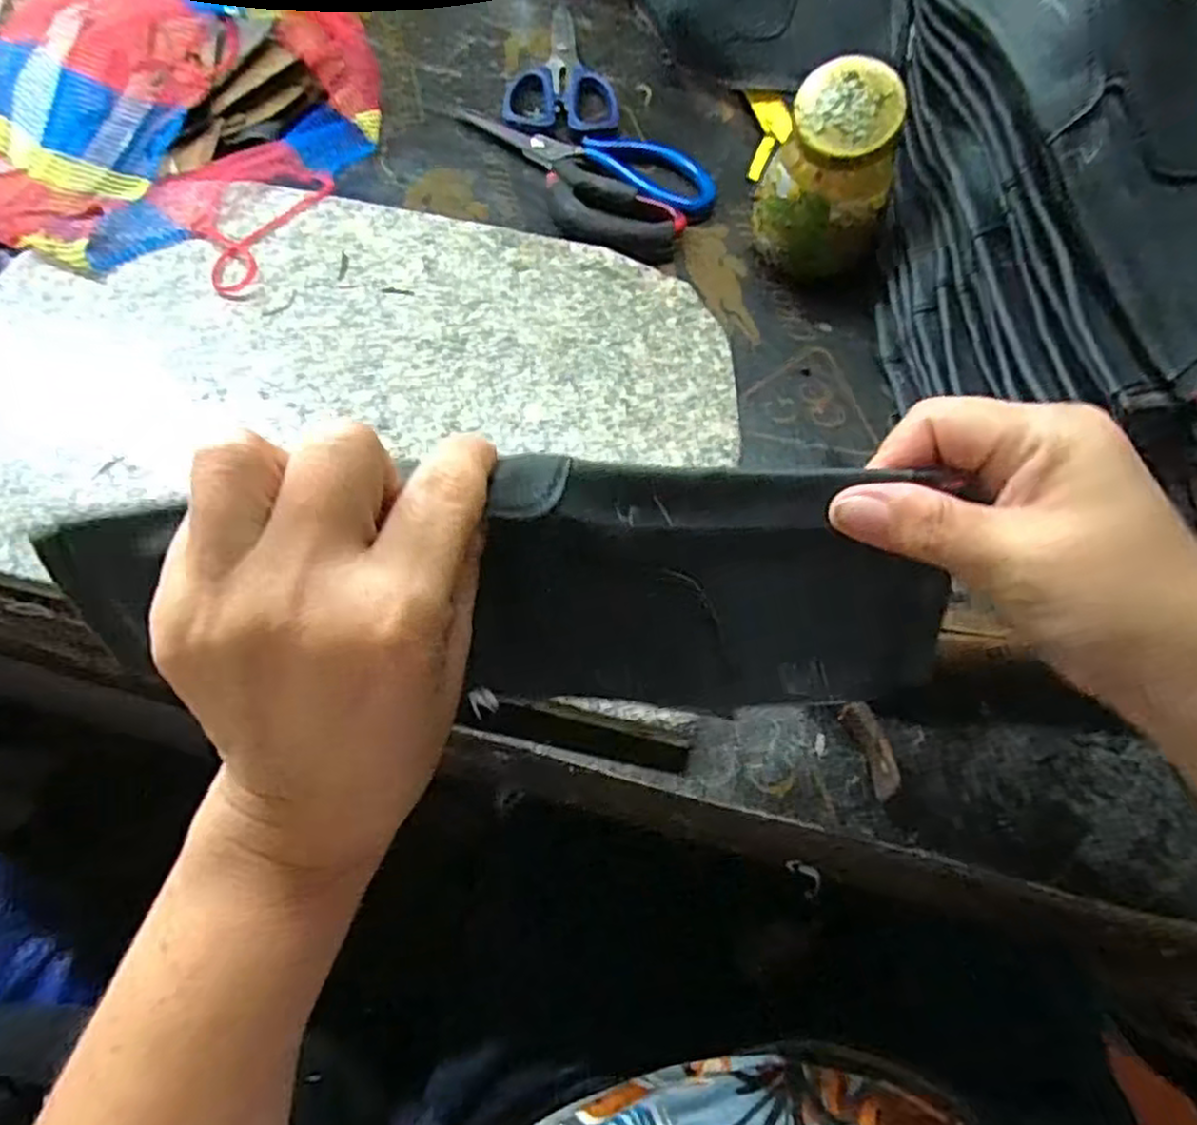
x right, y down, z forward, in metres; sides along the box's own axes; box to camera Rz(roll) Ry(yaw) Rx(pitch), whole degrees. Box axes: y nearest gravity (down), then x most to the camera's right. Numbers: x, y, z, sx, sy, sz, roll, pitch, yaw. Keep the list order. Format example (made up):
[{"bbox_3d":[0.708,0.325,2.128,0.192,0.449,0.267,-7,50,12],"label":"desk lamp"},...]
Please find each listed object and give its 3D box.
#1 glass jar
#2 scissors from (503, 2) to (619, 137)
[{"bbox_3d":[0.129,-0.207,0.414,0.064,0.108,0.064,1,61,-3],"label":"glass jar"},{"bbox_3d":[-0.026,-0.372,0.552,0.078,0.013,0.172,1,61,-3],"label":"scissors"}]

